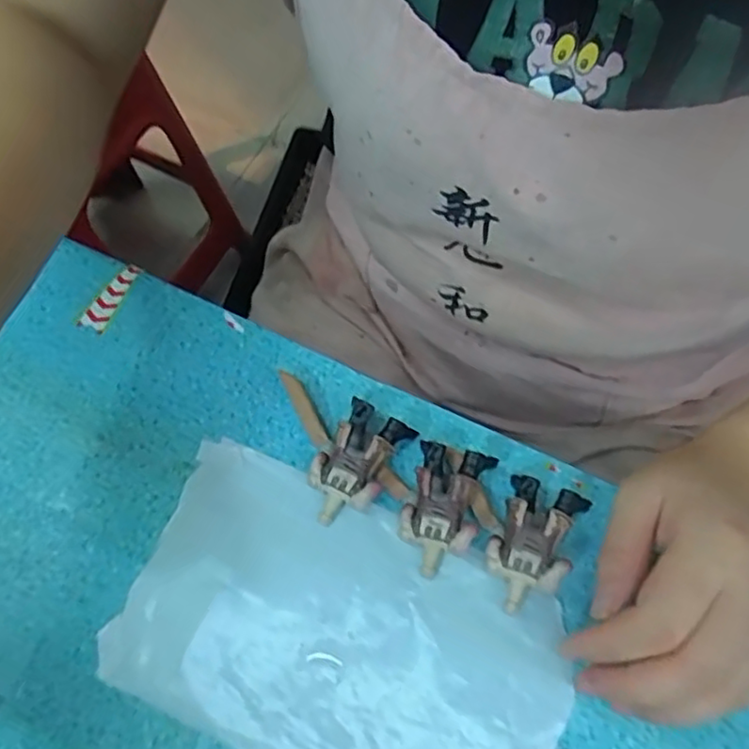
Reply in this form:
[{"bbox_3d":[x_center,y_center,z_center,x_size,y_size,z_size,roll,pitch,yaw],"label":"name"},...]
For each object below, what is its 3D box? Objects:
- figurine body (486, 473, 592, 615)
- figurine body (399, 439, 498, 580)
[{"bbox_3d":[0.071,0.078,0.293,0.034,0.022,0.059,22,68,12],"label":"figurine body"},{"bbox_3d":[0.031,0.063,0.301,0.034,0.022,0.057,16,67,9],"label":"figurine body"}]

